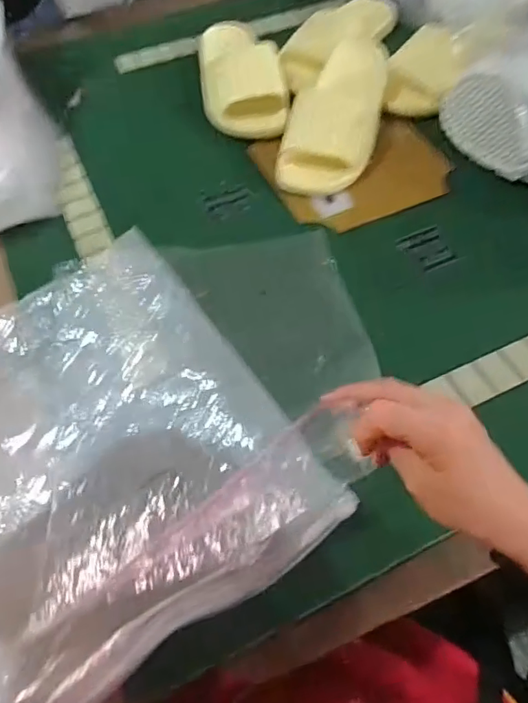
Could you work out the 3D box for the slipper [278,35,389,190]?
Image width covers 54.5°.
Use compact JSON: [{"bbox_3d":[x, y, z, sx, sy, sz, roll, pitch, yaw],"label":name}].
[{"bbox_3d":[0.097,-0.320,0.667,0.111,0.065,0.271,14,61,10],"label":"slipper"}]

